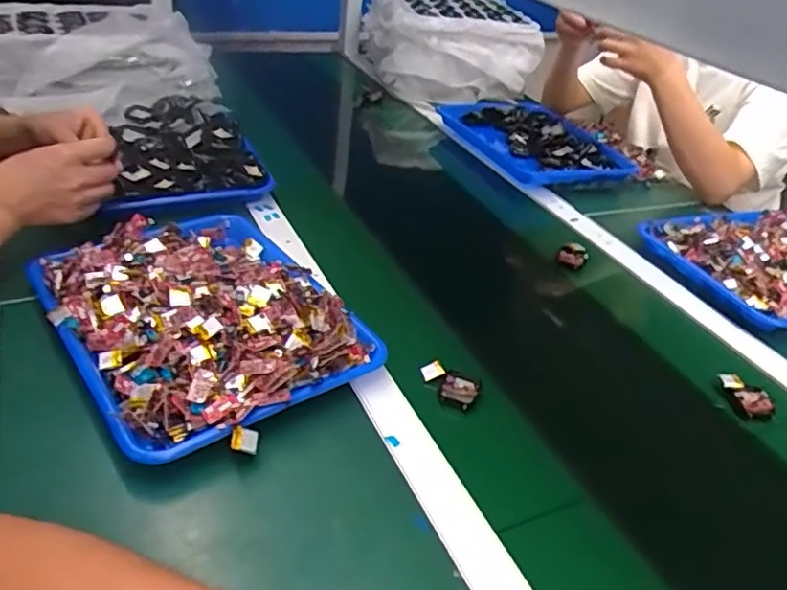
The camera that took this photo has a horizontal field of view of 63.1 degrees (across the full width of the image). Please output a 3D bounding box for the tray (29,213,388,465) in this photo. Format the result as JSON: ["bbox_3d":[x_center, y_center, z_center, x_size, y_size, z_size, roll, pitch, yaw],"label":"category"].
[{"bbox_3d":[-0.197,0.015,0.647,0.251,0.058,0.327,-20,42,-34],"label":"tray"}]

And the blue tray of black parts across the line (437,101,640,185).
[{"bbox_3d":[0.249,-0.282,1.171,0.219,0.067,0.334,-10,37,-24],"label":"blue tray of black parts across the line"}]

